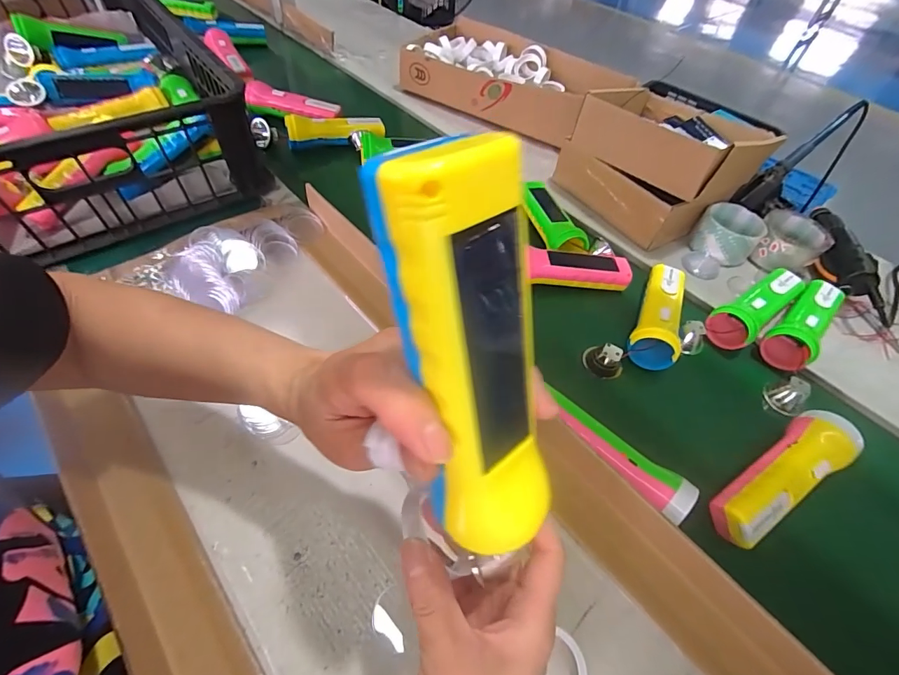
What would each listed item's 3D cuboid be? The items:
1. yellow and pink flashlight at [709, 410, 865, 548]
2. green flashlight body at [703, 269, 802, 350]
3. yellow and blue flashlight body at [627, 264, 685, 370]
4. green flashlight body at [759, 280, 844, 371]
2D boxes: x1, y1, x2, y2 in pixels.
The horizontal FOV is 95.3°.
[{"bbox_3d":[0.309,0.127,0.380,0.176,0.042,0.054,-24,59,-20],"label":"yellow and pink flashlight"},{"bbox_3d":[0.377,-0.038,0.507,0.160,0.040,0.048,-32,62,-24],"label":"green flashlight body"},{"bbox_3d":[0.253,-0.036,0.493,0.050,0.044,0.156,22,55,11],"label":"yellow and blue flashlight body"},{"bbox_3d":[0.436,-0.019,0.499,0.151,0.040,0.050,-33,63,-25],"label":"green flashlight body"}]

